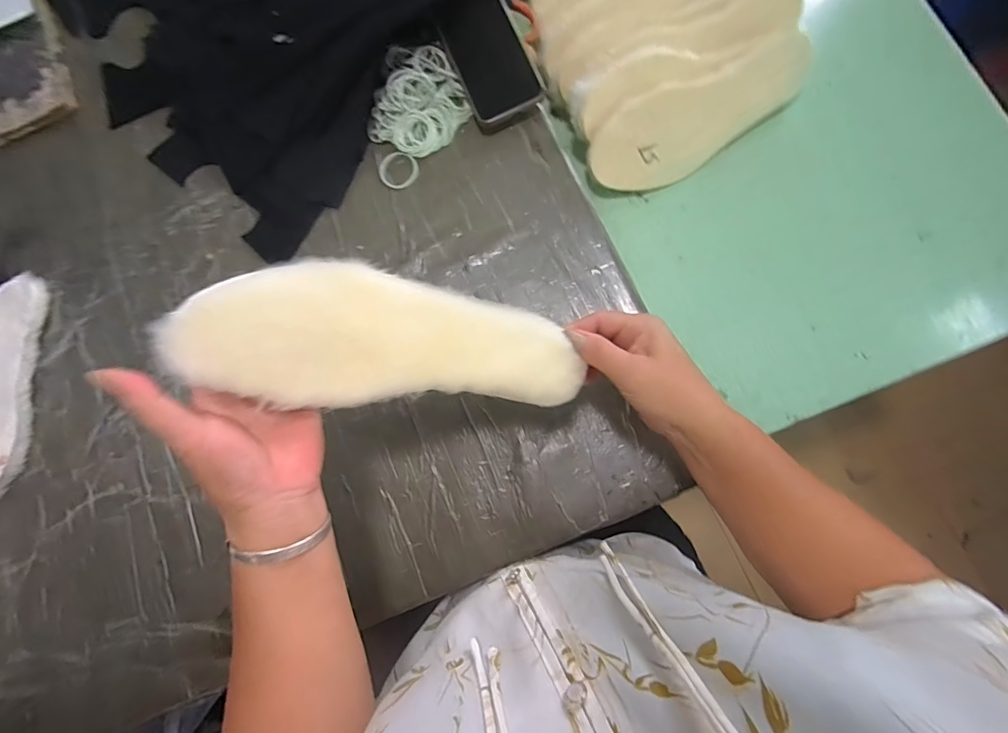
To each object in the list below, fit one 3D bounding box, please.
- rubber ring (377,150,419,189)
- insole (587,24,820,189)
[{"bbox_3d":[-0.117,-0.216,0.502,0.049,0.007,0.041,28,83,7],"label":"rubber ring"},{"bbox_3d":[0.221,-0.274,0.506,0.262,0.017,0.091,-27,120,-6],"label":"insole"}]

